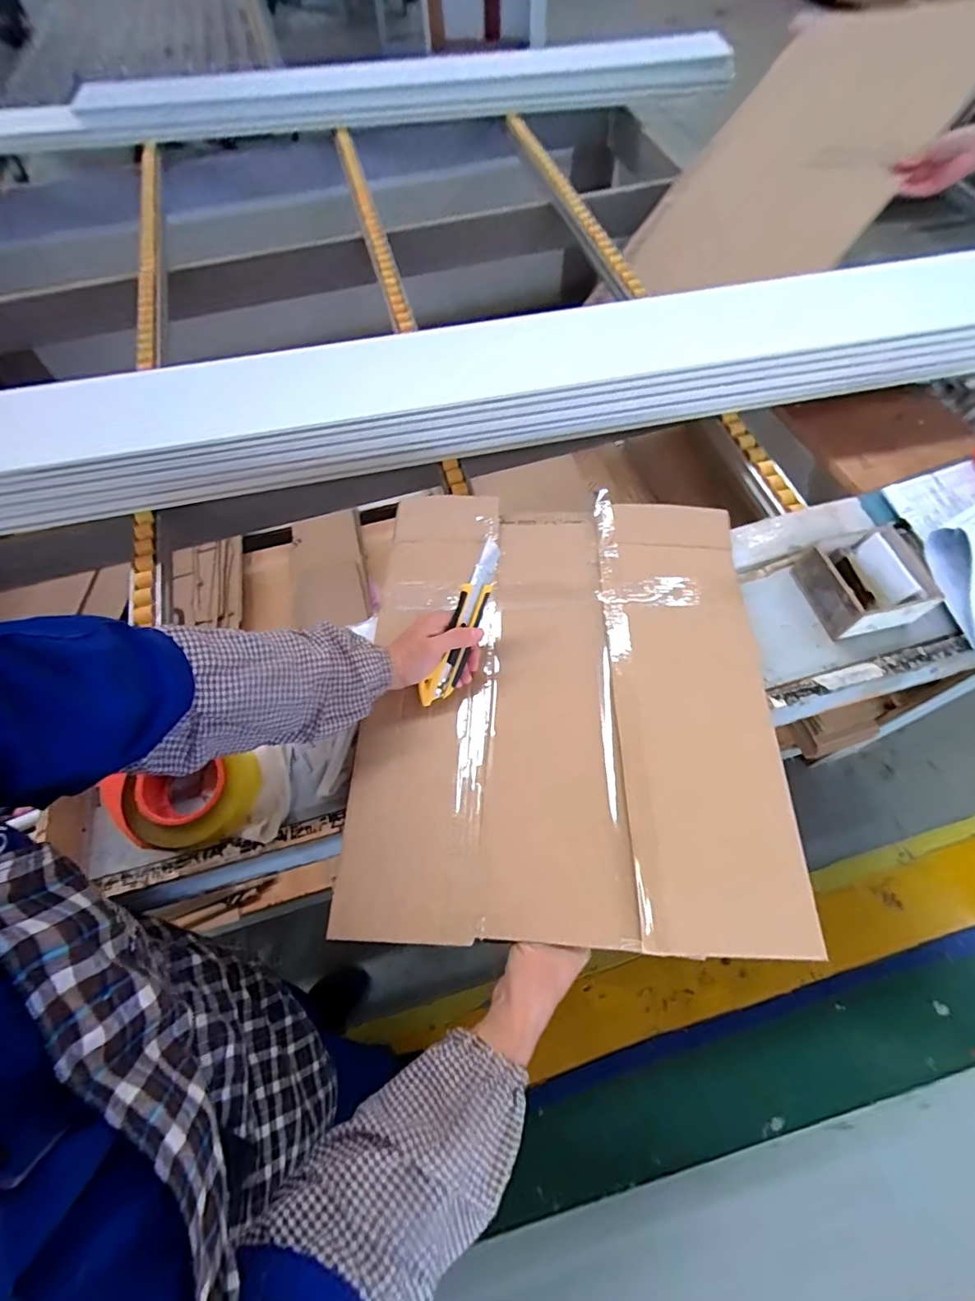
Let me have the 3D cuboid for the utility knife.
[{"bbox_3d":[-0.025,-0.027,0.529,0.027,0.022,0.179,22,91,13],"label":"utility knife"}]

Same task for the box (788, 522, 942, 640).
[{"bbox_3d":[0.442,-0.081,0.608,0.101,0.060,0.115,-10,61,-4],"label":"box"}]

